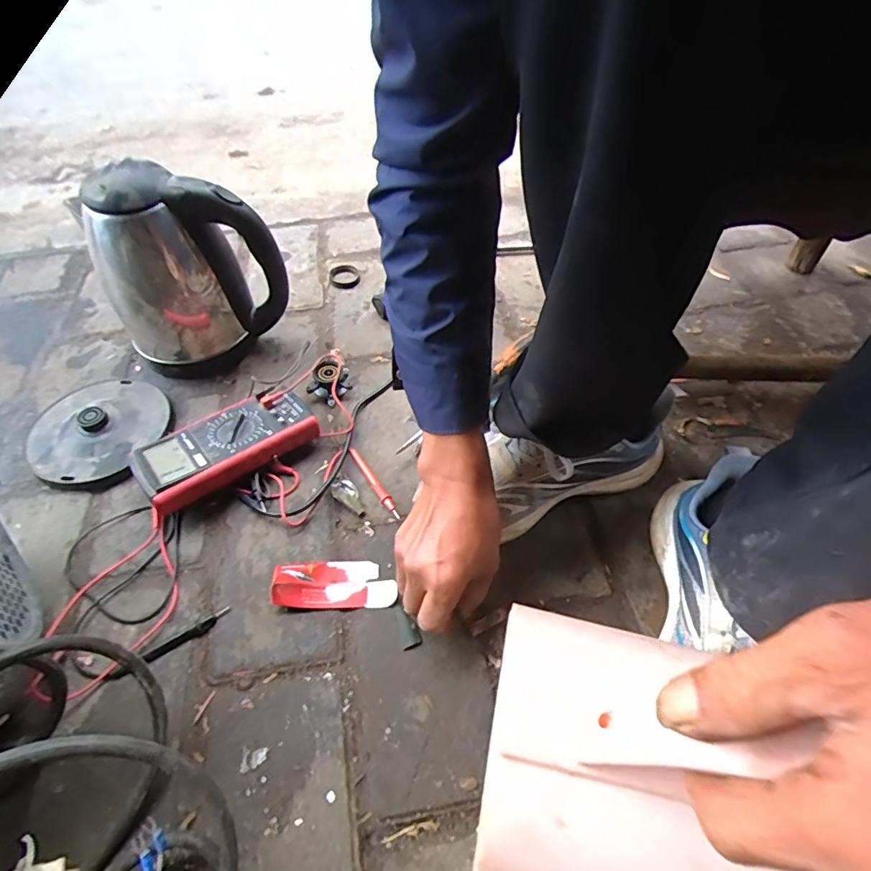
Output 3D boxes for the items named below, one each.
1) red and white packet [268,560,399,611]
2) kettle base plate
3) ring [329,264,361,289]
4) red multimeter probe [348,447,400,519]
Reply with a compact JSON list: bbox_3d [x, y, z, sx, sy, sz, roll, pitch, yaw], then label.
[{"bbox_3d":[-0.092,0.133,0.468,0.107,0.024,0.044,-1,52,0],"label":"red and white packet"},{"bbox_3d":[-0.385,-0.017,0.579,0.150,0.031,0.150,0,52,0],"label":"kettle base plate"},{"bbox_3d":[-0.134,-0.235,0.755,0.045,0.007,0.051,-8,54,-7],"label":"ring"},{"bbox_3d":[-0.065,0.047,0.538,0.011,0.013,0.096,-27,57,-19],"label":"red multimeter probe"}]

